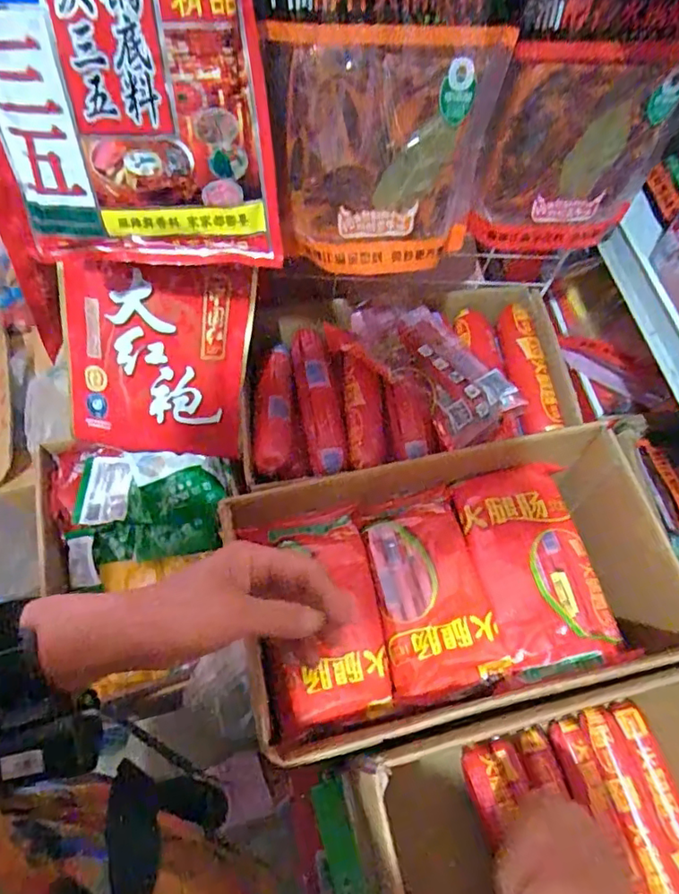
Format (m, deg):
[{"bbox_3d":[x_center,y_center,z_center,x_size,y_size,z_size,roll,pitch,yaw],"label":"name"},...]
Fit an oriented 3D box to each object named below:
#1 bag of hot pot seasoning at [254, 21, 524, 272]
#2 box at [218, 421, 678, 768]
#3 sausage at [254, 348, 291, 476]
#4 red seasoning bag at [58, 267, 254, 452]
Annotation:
[{"bbox_3d":[0.034,-0.210,0.411,0.159,0.157,0.048,-3,47,-5],"label":"bag of hot pot seasoning"},{"bbox_3d":[0.117,0.114,0.491,0.373,0.114,0.201,-11,64,-7],"label":"box"},{"bbox_3d":[-0.072,-0.046,0.613,0.038,0.032,0.164,0,63,-2],"label":"sausage"},{"bbox_3d":[-0.180,-0.081,0.560,0.170,0.199,0.023,5,27,-9],"label":"red seasoning bag"}]

